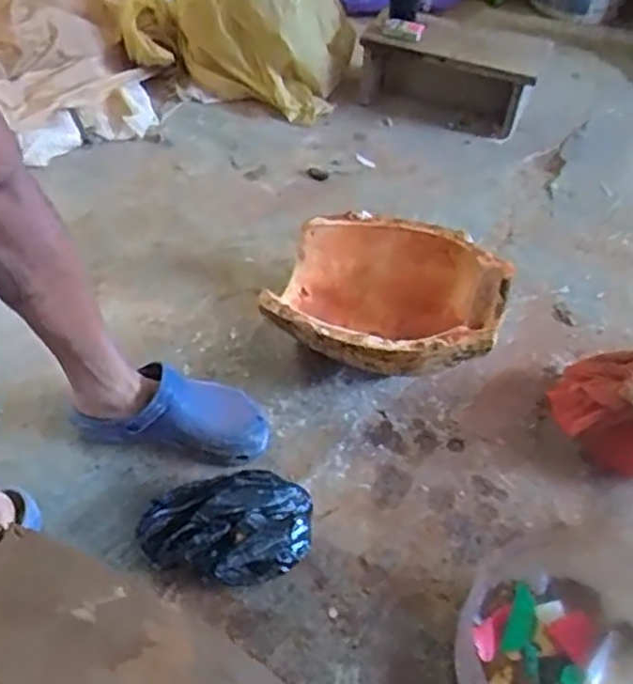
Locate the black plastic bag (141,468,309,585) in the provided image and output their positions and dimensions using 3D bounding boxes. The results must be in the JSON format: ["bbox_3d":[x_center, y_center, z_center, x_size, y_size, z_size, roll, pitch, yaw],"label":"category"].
[{"bbox_3d":[-0.109,0.228,0.853,0.204,0.063,0.125,0,47,-2],"label":"black plastic bag"}]

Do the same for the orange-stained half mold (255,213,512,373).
[{"bbox_3d":[0.108,-0.054,1.067,0.338,0.142,0.288,10,47,8],"label":"orange-stained half mold"}]

